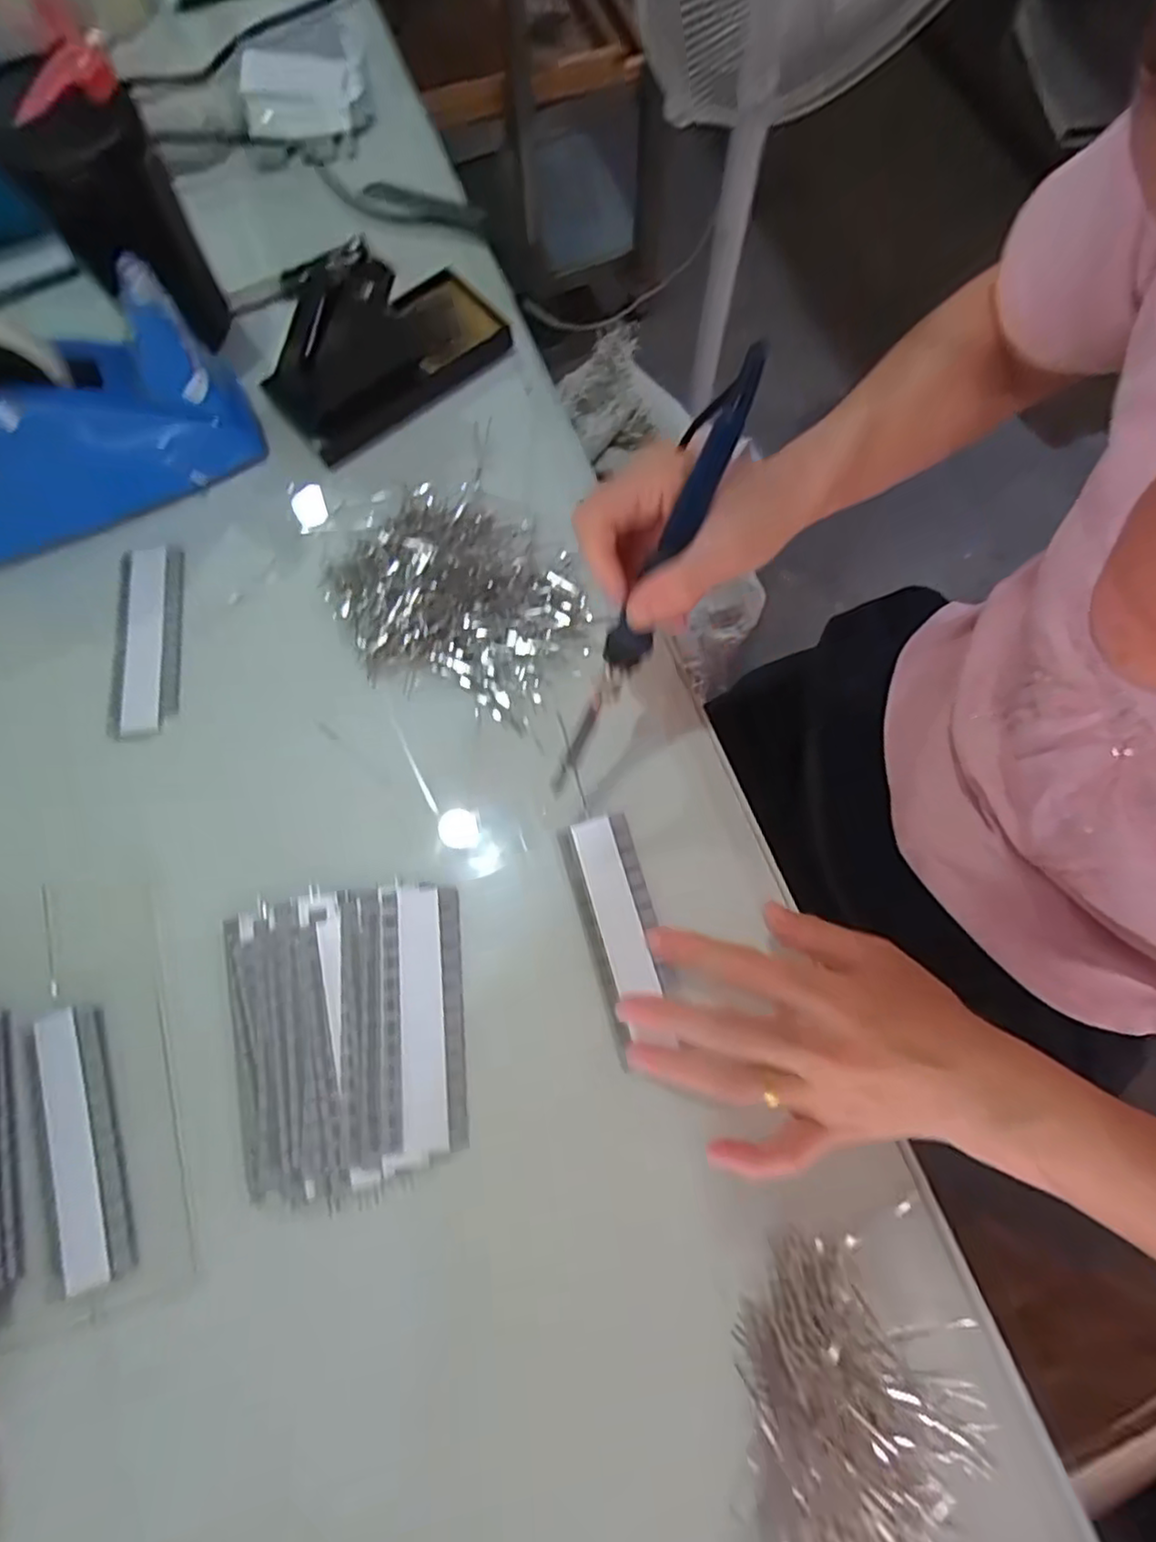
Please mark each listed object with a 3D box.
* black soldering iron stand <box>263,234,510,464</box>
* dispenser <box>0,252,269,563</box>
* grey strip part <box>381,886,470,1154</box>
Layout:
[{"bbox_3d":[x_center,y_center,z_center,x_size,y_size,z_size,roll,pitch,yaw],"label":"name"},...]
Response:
[{"bbox_3d":[-0.127,-0.285,0.434,0.159,0.073,0.077,-43,77,-11],"label":"black soldering iron stand"},{"bbox_3d":[-0.312,-0.210,0.396,0.209,0.112,0.072,-24,74,-6],"label":"dispenser"},{"bbox_3d":[-0.079,0.120,0.337,0.039,0.010,0.123,-6,72,-1],"label":"grey strip part"}]

